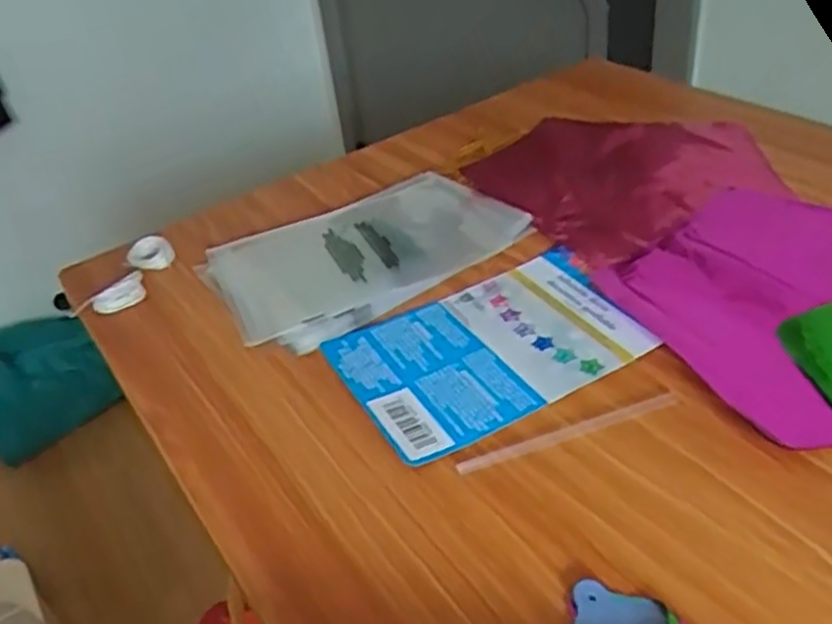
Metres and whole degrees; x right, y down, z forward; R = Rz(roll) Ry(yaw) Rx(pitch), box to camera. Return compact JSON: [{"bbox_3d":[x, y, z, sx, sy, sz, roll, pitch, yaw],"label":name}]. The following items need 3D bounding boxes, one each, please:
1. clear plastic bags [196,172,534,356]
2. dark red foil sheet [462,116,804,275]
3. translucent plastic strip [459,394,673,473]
[{"bbox_3d":[-0.033,-0.042,0.529,0.206,0.011,0.140,-23,39,-21],"label":"clear plastic bags"},{"bbox_3d":[0.163,-0.111,0.595,0.217,0.014,0.204,-19,38,-16],"label":"dark red foil sheet"},{"bbox_3d":[0.076,0.059,0.376,0.118,0.004,0.009,-16,37,-12],"label":"translucent plastic strip"}]

